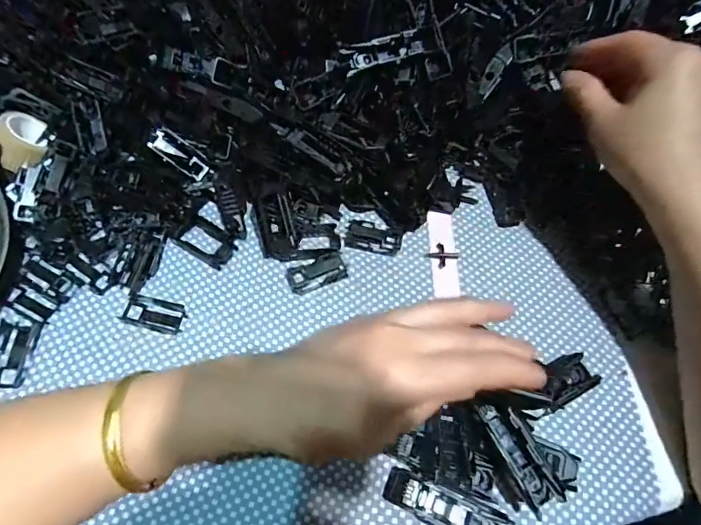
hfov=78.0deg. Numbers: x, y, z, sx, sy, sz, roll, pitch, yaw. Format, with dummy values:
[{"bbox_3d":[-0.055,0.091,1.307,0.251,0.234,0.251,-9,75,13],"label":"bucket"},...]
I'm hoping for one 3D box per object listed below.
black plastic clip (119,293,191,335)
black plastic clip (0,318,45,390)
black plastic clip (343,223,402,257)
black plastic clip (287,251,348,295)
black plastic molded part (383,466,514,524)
[{"bbox_3d":[-0.128,0.033,0.282,0.039,0.004,0.020,14,64,4],"label":"black plastic clip"},{"bbox_3d":[-0.207,0.056,0.265,0.023,0.007,0.040,2,64,-2],"label":"black plastic clip"},{"bbox_3d":[0.017,-0.017,0.316,0.040,0.004,0.020,13,64,3],"label":"black plastic clip"},{"bbox_3d":[-0.023,0.006,0.301,0.040,0.004,0.021,-21,67,-13],"label":"black plastic clip"},{"bbox_3d":[0.052,0.135,0.237,0.066,0.012,0.020,23,65,8],"label":"black plastic molded part"}]

